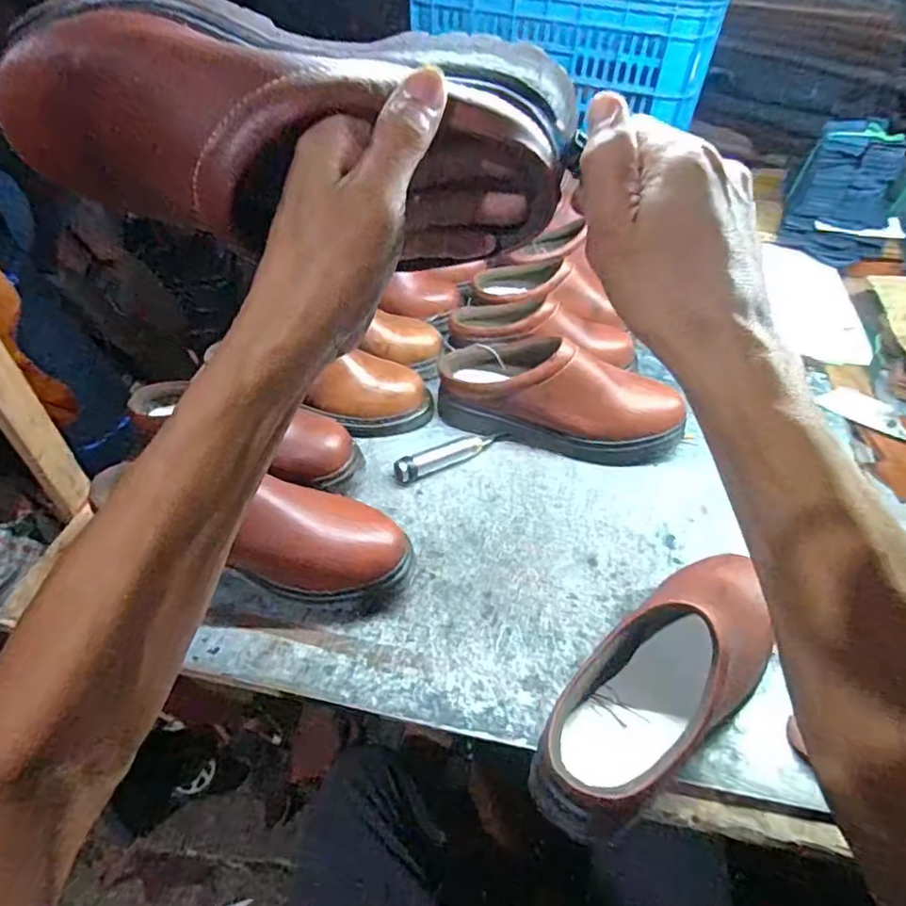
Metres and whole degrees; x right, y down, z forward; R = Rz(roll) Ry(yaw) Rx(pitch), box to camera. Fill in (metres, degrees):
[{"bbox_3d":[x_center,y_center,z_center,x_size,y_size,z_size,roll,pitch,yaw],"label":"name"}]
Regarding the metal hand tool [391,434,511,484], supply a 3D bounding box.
[{"bbox_3d":[0.001,-0.002,0.714,0.149,0.029,0.026,-23,53,-24],"label":"metal hand tool"}]

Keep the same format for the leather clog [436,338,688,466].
[{"bbox_3d":[0.119,-0.081,0.731,0.267,0.104,0.112,12,48,6],"label":"leather clog"}]

